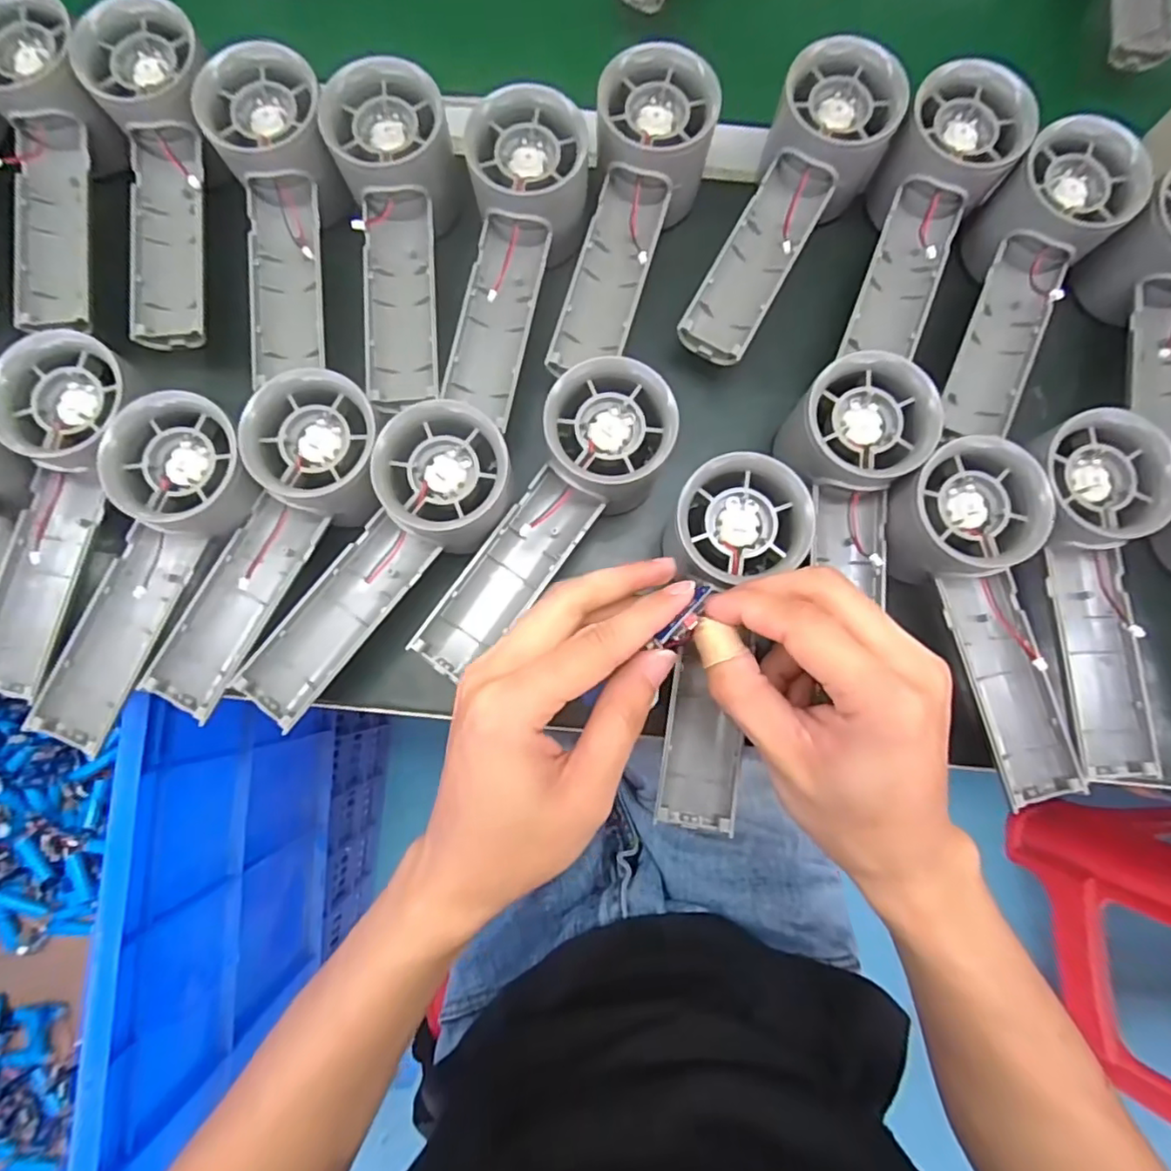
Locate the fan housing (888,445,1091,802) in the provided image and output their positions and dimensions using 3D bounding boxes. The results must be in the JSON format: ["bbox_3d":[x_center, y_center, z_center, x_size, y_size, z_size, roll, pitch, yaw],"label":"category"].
[{"bbox_3d":[0.179,0.016,0.262,0.053,0.030,0.155,-12,82,-3],"label":"fan housing"}]

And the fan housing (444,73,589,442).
[{"bbox_3d":[-0.036,-0.155,0.294,0.052,0.033,0.142,13,95,1],"label":"fan housing"}]

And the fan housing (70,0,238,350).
[{"bbox_3d":[-0.205,-0.199,0.291,0.053,0.038,0.153,-10,82,-2],"label":"fan housing"}]

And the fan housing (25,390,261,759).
[{"bbox_3d":[-0.198,-0.007,0.260,0.056,0.033,0.155,28,82,3],"label":"fan housing"}]

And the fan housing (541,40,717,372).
[{"bbox_3d":[0.019,-0.176,0.305,0.055,0.048,0.155,18,94,2],"label":"fan housing"}]

